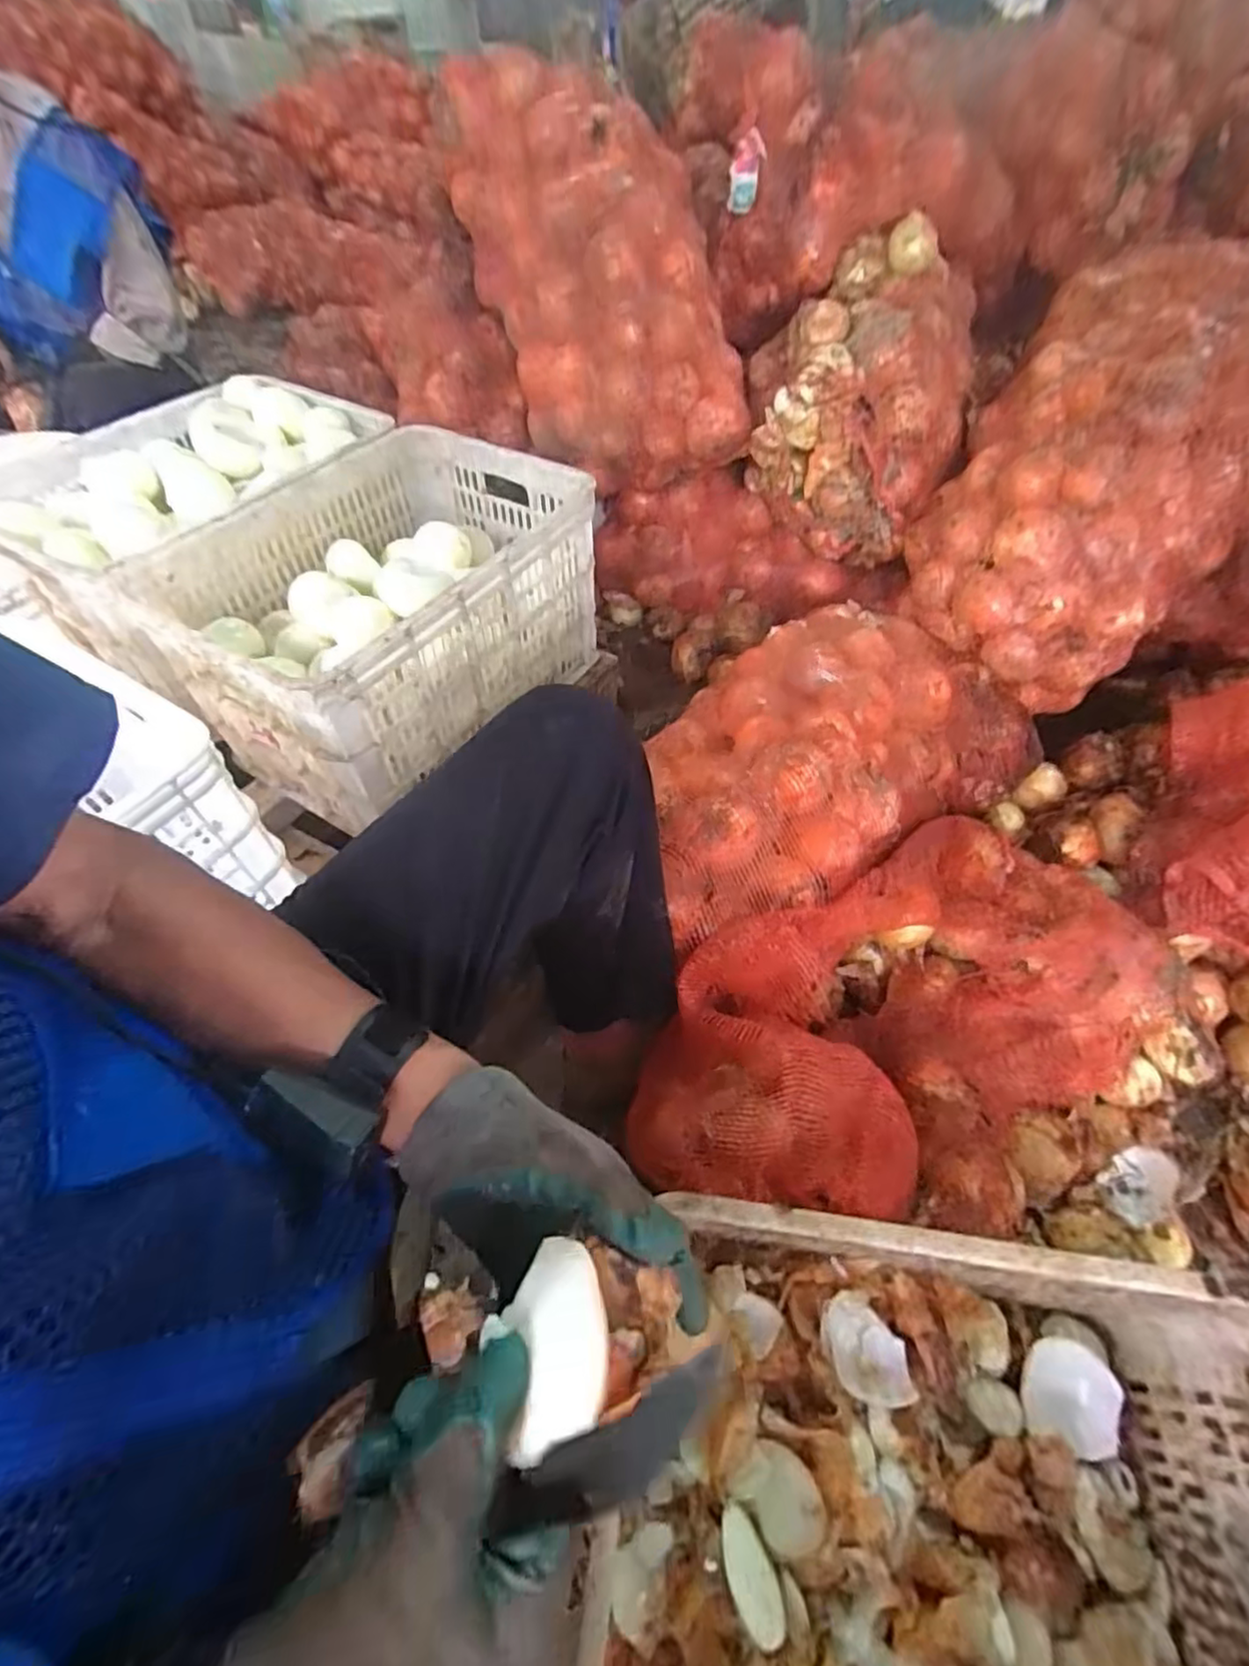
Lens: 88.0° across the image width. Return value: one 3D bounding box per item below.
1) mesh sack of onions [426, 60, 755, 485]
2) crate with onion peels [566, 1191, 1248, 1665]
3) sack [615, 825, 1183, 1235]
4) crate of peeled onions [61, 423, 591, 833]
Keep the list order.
[{"bbox_3d":[-0.028,-0.814,0.990,0.381,0.453,0.317,-10,54,-7],"label":"mesh sack of onions"},{"bbox_3d":[0.249,0.540,0.503,0.511,0.304,0.351,7,54,4],"label":"crate with onion peels"},{"bbox_3d":[0.316,0.212,0.710,0.608,0.172,0.345,-28,59,-19],"label":"sack"},{"bbox_3d":[-0.326,-0.300,0.885,0.392,0.243,0.525,32,60,21],"label":"crate of peeled onions"}]

